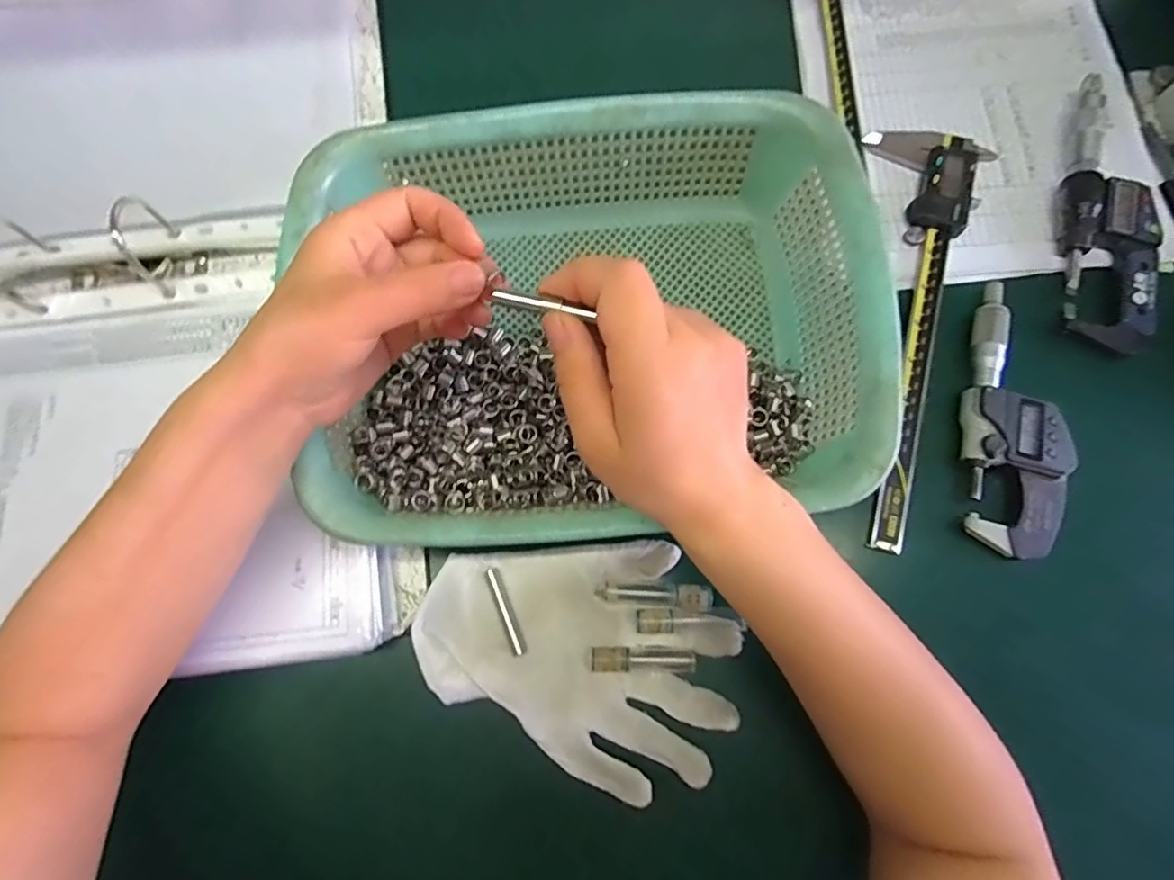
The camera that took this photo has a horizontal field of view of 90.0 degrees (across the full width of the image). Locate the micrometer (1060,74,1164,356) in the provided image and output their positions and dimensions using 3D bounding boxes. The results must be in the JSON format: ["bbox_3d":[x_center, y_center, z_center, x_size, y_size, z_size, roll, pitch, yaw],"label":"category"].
[{"bbox_3d":[0.332,-0.144,0.374,0.053,0.023,0.185,6,77,3],"label":"micrometer"}]

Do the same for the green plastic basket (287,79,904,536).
[{"bbox_3d":[-0.001,-0.059,0.328,0.297,0.084,0.224,-6,77,0],"label":"green plastic basket"}]

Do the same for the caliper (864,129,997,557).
[{"bbox_3d":[0.199,-0.073,0.363,0.068,0.011,0.282,13,77,4],"label":"caliper"}]

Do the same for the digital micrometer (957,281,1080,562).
[{"bbox_3d":[0.250,-0.014,0.346,0.053,0.022,0.162,4,77,2],"label":"digital micrometer"}]

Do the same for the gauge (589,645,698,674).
[{"bbox_3d":[0.031,0.119,0.318,0.056,0.008,0.014,-1,77,1],"label":"gauge"}]

